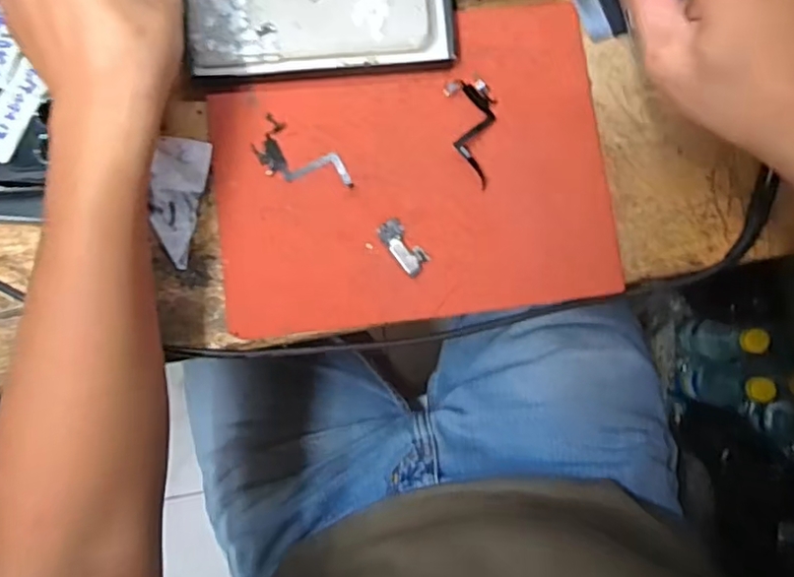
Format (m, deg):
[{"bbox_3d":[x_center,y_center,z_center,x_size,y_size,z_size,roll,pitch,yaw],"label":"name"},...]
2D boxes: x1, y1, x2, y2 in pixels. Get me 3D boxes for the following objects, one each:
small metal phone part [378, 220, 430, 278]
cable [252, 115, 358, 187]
[{"bbox_3d":[0.004,-0.027,0.414,0.019,0.004,0.039,-38,85,-4],"label":"small metal phone part"},{"bbox_3d":[-0.064,-0.083,0.426,0.072,0.004,0.034,32,84,3],"label":"cable"}]

